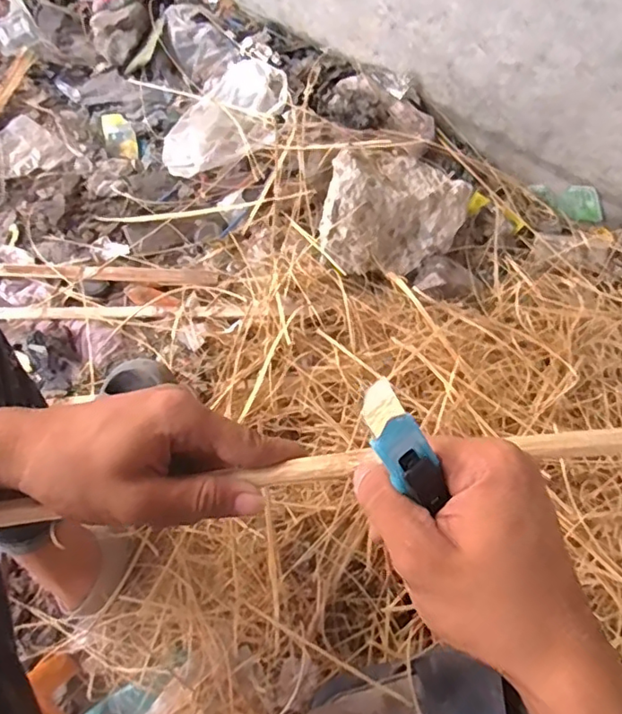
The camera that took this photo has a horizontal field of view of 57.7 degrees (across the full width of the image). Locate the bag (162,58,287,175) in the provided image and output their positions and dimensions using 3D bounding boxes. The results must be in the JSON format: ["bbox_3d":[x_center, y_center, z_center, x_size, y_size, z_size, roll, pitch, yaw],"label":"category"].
[{"bbox_3d":[-0.147,-0.414,0.989,0.173,0.055,0.246,35,71,11],"label":"bag"}]

